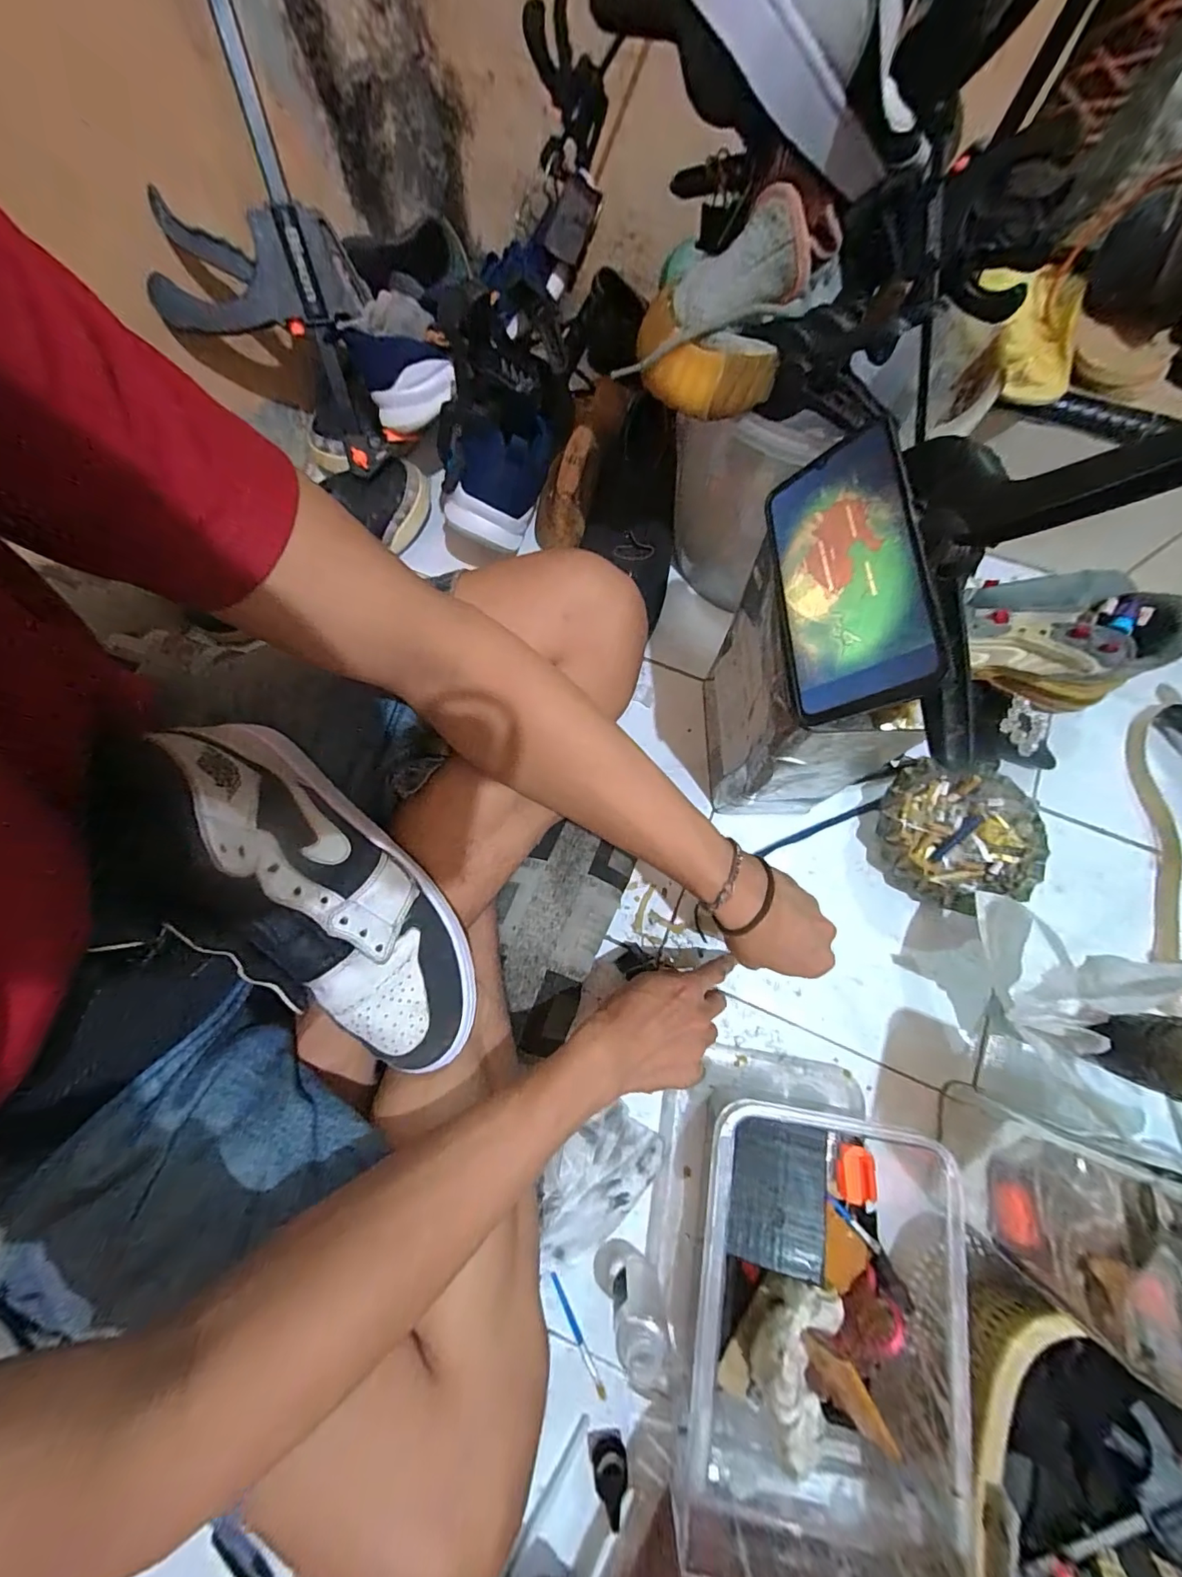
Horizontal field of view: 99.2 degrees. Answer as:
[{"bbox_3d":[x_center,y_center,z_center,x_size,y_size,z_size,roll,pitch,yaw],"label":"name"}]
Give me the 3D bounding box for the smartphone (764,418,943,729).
[{"bbox_3d":[0.144,-0.121,0.293,0.009,0.081,0.162,7,75,-39],"label":"smartphone"}]

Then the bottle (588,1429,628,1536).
[{"bbox_3d":[0.014,0.522,0.377,0.028,0.020,0.052,-6,74,-1],"label":"bottle"}]

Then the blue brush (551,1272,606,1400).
[{"bbox_3d":[-0.011,0.443,0.408,0.007,0.005,0.089,-28,76,-7],"label":"blue brush"}]

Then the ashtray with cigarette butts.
[{"bbox_3d":[0.354,0.049,0.494,0.148,0.043,0.141,16,75,6],"label":"ashtray with cigarette butts"}]

